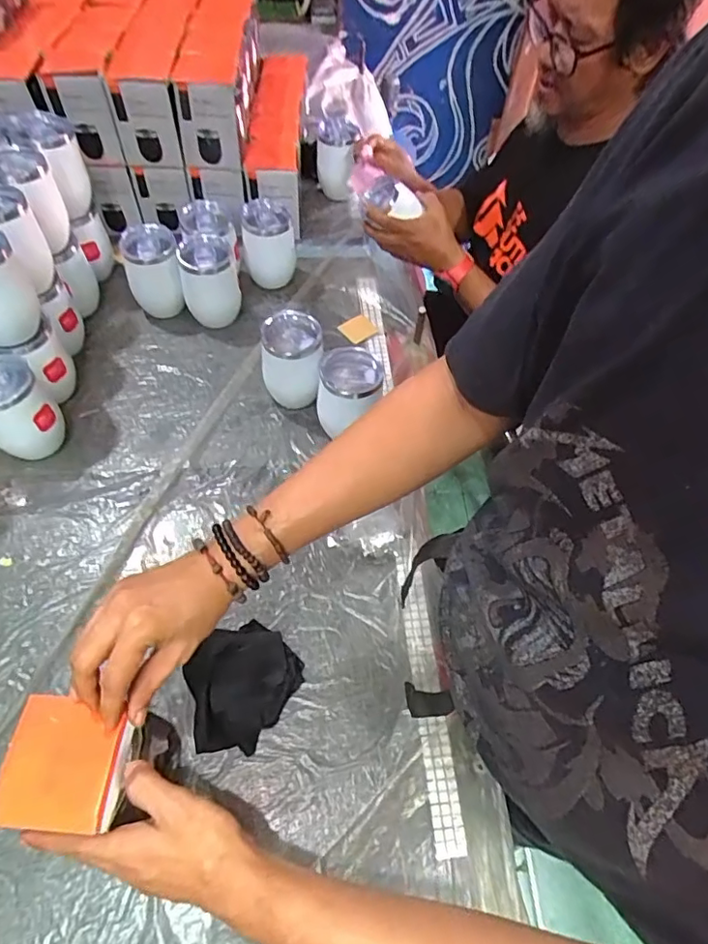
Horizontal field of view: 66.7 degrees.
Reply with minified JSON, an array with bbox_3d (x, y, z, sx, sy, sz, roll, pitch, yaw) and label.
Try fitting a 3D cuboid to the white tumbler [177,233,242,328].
[{"bbox_3d":[-0.219,-0.289,0.824,0.077,0.119,0.074,-10,57,-10],"label":"white tumbler"}]

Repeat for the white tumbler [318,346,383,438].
[{"bbox_3d":[-0.007,-0.089,0.700,0.072,0.123,0.085,-16,58,-13],"label":"white tumbler"}]

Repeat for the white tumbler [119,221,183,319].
[{"bbox_3d":[-0.304,-0.304,0.829,0.077,0.114,0.079,1,56,-2],"label":"white tumbler"}]

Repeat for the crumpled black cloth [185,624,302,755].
[{"bbox_3d":[-0.114,0.214,0.536,0.091,0.060,0.125,29,59,16],"label":"crumpled black cloth"}]

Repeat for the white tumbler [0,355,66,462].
[{"bbox_3d":[-0.418,-0.075,0.670,0.078,0.109,0.078,1,56,-2],"label":"white tumbler"}]

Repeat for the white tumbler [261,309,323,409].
[{"bbox_3d":[-0.084,-0.151,0.734,0.075,0.132,0.071,-6,56,-7],"label":"white tumbler"}]

